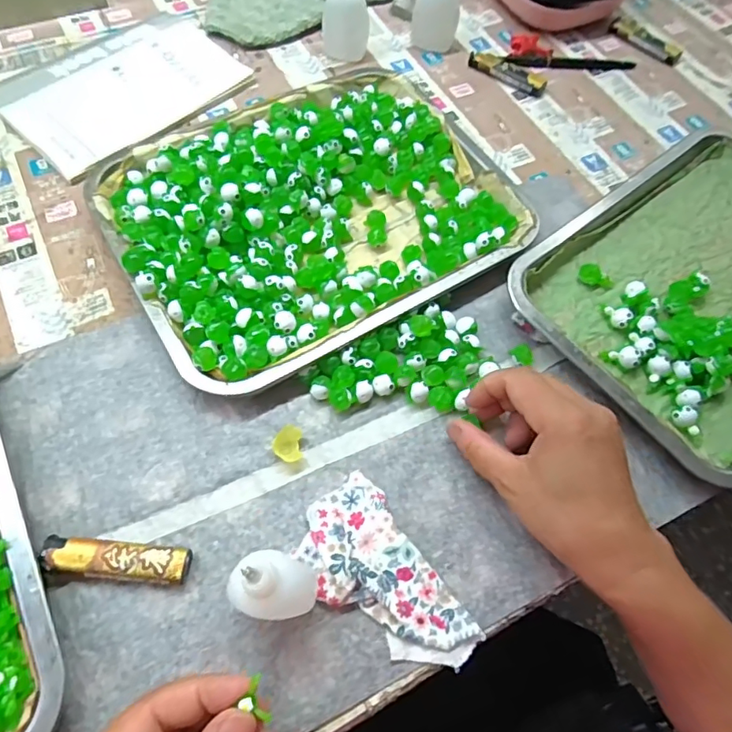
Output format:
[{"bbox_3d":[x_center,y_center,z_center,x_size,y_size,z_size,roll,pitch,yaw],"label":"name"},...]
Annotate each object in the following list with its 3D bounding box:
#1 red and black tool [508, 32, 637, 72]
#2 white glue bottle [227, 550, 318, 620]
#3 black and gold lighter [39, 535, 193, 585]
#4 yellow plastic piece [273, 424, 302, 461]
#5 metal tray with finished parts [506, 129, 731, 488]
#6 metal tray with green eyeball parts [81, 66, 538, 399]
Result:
[{"bbox_3d":[0.211,-0.332,0.552,0.134,0.012,0.054,0,64,-3],"label":"red and black tool"},{"bbox_3d":[-0.042,0.105,0.256,0.031,0.101,0.033,1,64,-3],"label":"white glue bottle"},{"bbox_3d":[-0.140,0.109,0.297,0.078,0.014,0.020,5,64,-1],"label":"black and gold lighter"},{"bbox_3d":[-0.050,0.050,0.337,0.018,0.008,0.025,-2,64,-4],"label":"yellow plastic piece"},{"bbox_3d":[0.275,-0.070,0.411,0.300,0.026,0.210,-36,71,-19],"label":"metal tray with finished parts"},{"bbox_3d":[-0.039,-0.130,0.417,0.300,0.035,0.238,-29,69,-16],"label":"metal tray with green eyeball parts"}]

